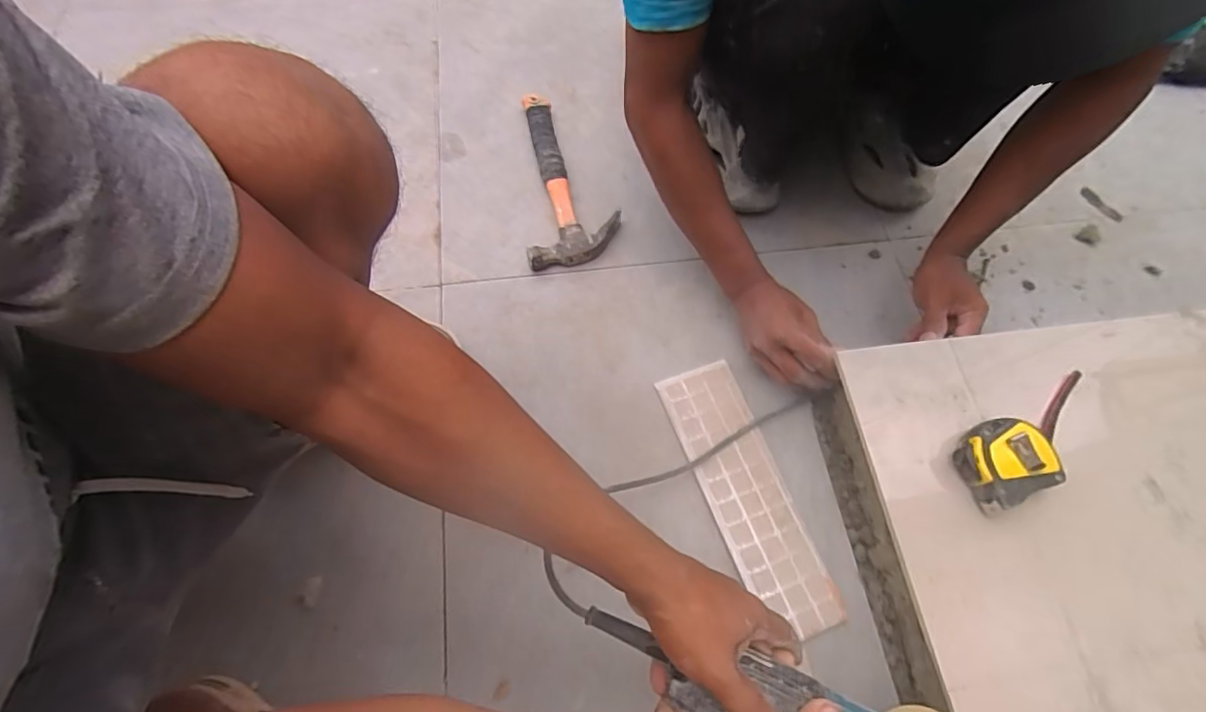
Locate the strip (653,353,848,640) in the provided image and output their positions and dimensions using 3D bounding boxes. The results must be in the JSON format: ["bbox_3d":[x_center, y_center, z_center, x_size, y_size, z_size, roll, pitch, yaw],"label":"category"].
[{"bbox_3d":[0.154,0.145,0.584,0.088,0.007,0.293,-18,67,-8],"label":"strip"}]

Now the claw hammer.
[{"bbox_3d":[-0.050,-0.249,0.749,0.124,0.033,0.285,-7,66,-3],"label":"claw hammer"}]

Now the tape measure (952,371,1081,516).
[{"bbox_3d":[0.406,0.079,0.501,0.170,0.038,0.069,-23,68,-10],"label":"tape measure"}]

